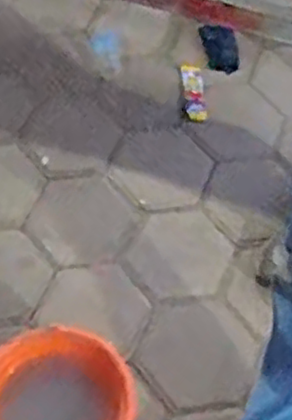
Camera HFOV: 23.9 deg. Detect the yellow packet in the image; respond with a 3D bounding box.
[{"bbox_3d":[0.103,-0.259,1.506,0.041,0.007,0.157,-2,60,-3],"label":"yellow packet"}]

